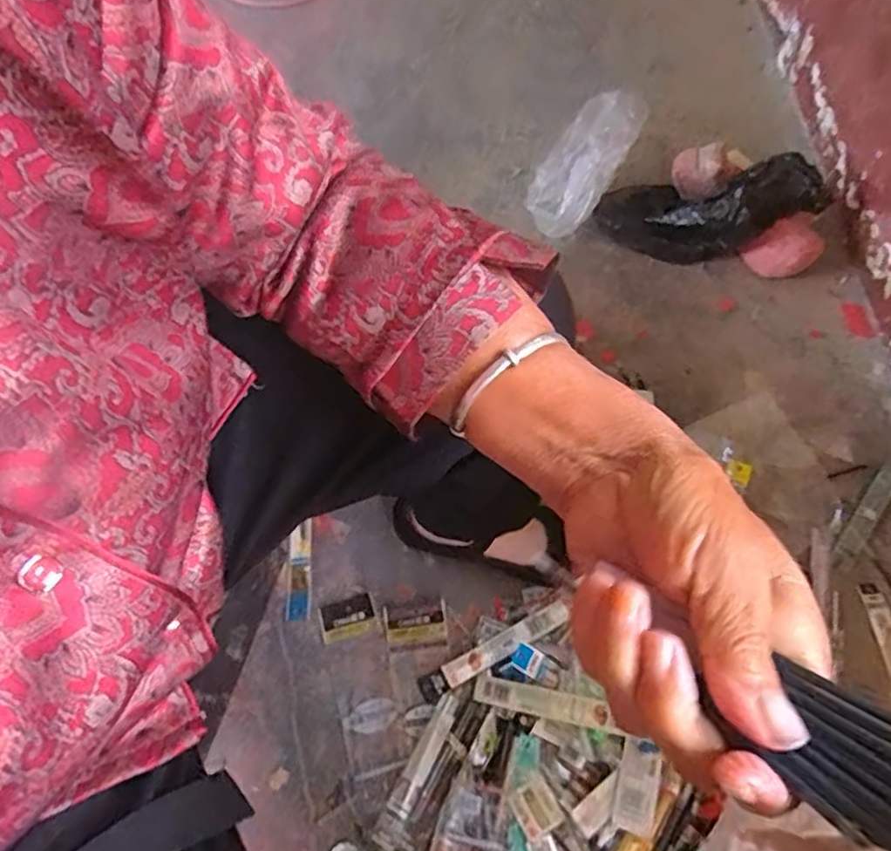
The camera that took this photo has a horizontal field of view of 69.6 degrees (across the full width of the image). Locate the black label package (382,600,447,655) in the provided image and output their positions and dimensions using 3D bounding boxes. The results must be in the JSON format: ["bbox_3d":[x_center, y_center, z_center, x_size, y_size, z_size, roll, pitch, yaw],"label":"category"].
[{"bbox_3d":[-0.032,0.218,0.692,0.067,0.004,0.047,-7,64,-3],"label":"black label package"}]

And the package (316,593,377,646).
[{"bbox_3d":[-0.108,0.209,0.698,0.061,0.006,0.043,-19,65,-9],"label":"package"}]

